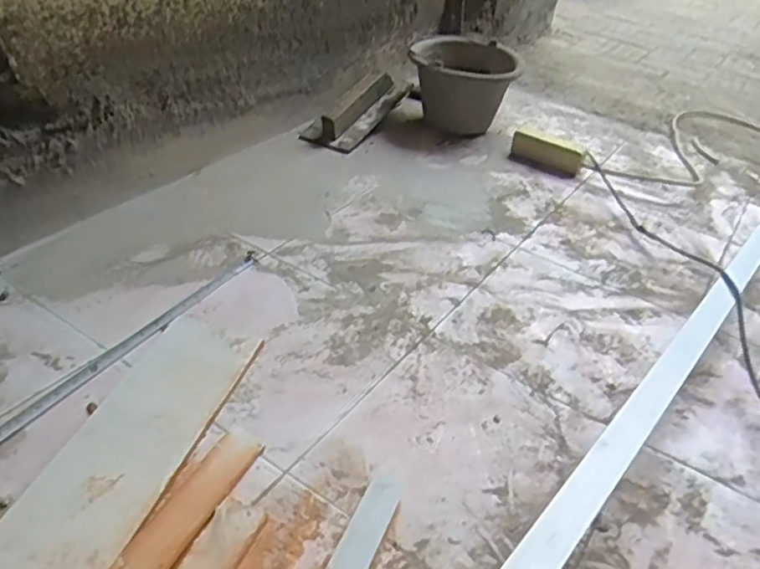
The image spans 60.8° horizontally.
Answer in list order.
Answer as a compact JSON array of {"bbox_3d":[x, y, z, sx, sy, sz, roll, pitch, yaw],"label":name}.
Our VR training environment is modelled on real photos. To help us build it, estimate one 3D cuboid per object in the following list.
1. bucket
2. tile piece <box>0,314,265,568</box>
[{"bbox_3d":[0.174,-0.419,1.424,0.233,0.191,0.223,5,37,-4],"label":"bucket"},{"bbox_3d":[-0.271,0.168,0.720,0.130,0.008,0.382,15,37,10],"label":"tile piece"}]

